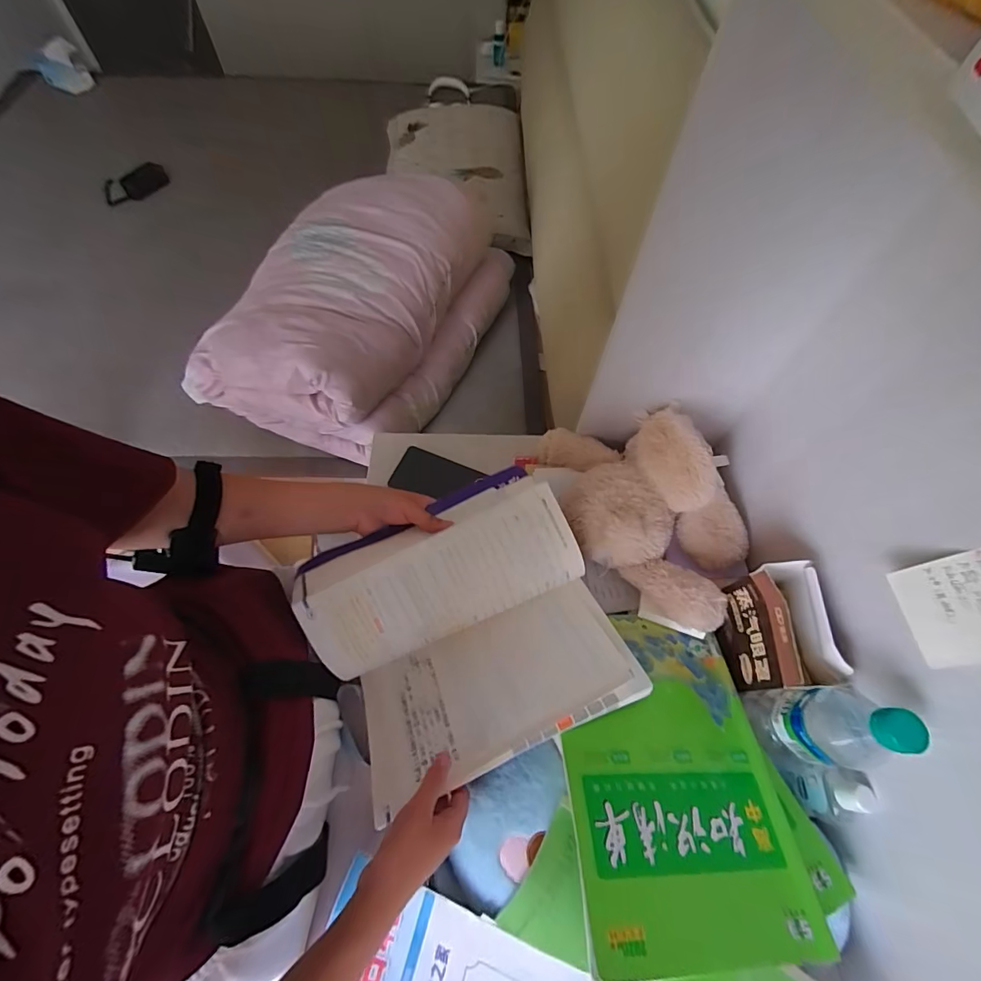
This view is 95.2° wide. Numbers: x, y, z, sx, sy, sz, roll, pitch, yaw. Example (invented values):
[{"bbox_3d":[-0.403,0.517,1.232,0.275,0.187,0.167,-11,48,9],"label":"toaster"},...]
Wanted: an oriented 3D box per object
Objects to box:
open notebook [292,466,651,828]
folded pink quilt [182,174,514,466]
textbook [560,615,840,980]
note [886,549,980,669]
[{"bbox_3d":[-0.029,0.147,0.494,0.285,0.121,0.272,-21,66,-12],"label":"open notebook"},{"bbox_3d":[-0.279,-0.426,1.027,0.462,0.252,0.679,26,65,10],"label":"folded pink quilt"},{"bbox_3d":[0.174,0.261,0.432,0.211,0.012,0.277,7,48,-11],"label":"textbook"},{"bbox_3d":[0.349,0.088,0.332,0.007,0.070,0.074,10,61,-23],"label":"note"}]

